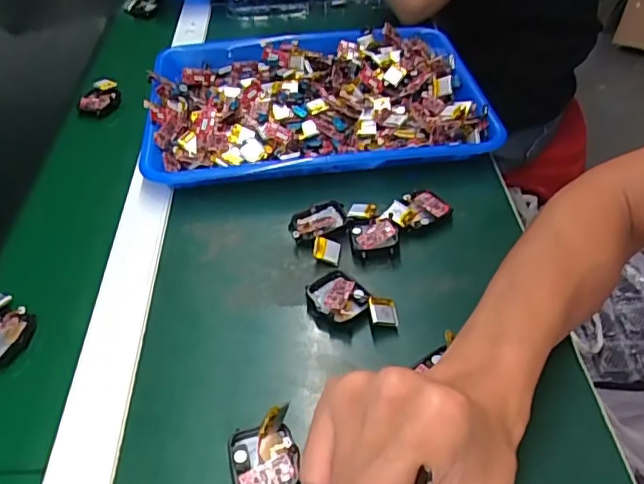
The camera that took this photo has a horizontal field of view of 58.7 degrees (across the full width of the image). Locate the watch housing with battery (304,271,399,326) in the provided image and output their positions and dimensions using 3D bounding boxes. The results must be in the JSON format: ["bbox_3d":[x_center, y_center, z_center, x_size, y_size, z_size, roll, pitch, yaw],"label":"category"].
[{"bbox_3d":[0.021,0.045,0.416,0.067,0.018,0.038,32,54,28],"label":"watch housing with battery"}]

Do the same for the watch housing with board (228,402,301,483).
[{"bbox_3d":[-0.034,0.126,0.334,0.039,0.014,0.052,-12,47,-11],"label":"watch housing with board"}]

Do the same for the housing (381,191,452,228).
[{"bbox_3d":[0.078,-0.026,0.483,0.056,0.022,0.031,-21,49,-18],"label":"housing"}]

